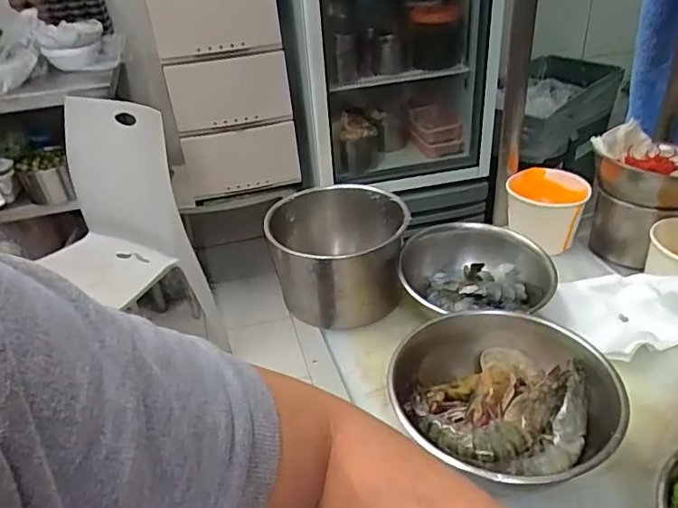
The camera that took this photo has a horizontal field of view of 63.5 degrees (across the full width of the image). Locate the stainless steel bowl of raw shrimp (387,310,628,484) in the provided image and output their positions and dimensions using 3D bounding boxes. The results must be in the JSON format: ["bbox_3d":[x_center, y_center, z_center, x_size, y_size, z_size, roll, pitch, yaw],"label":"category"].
[{"bbox_3d":[0.130,0.120,0.434,0.157,0.079,0.167,-3,33,2],"label":"stainless steel bowl of raw shrimp"}]

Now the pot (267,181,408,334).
[{"bbox_3d":[0.000,-0.004,0.600,0.151,0.117,0.145,-9,34,-8],"label":"pot"}]

